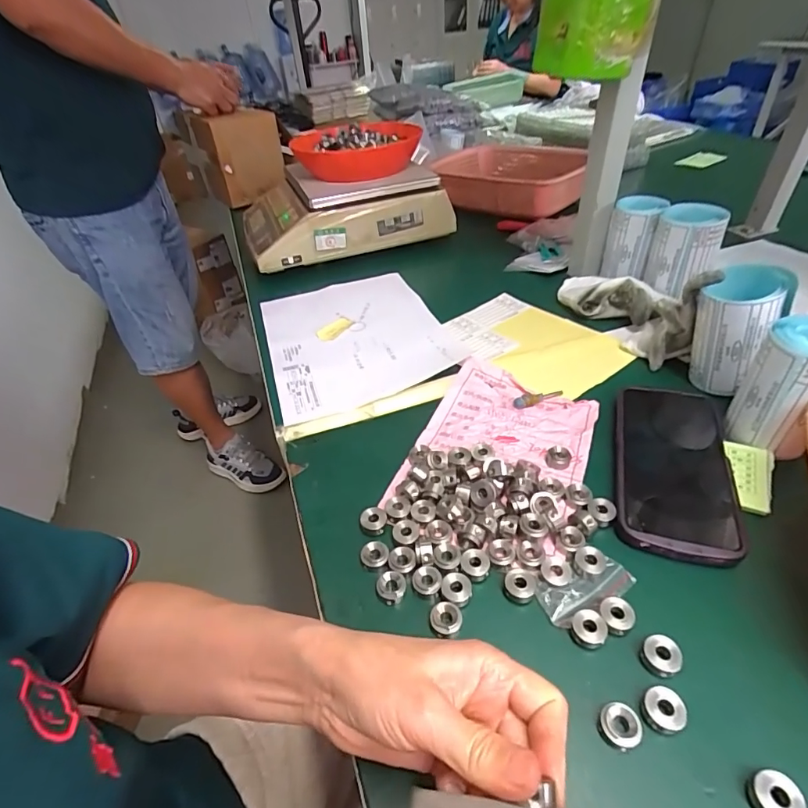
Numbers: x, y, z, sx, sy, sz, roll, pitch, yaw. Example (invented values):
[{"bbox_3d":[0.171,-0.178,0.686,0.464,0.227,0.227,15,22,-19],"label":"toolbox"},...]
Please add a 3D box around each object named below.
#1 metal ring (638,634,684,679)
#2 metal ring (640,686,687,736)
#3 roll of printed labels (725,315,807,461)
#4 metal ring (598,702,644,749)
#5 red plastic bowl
[{"bbox_3d":[0.146,0.144,0.262,0.019,0.014,0.019,-3,40,3],"label":"metal ring"},{"bbox_3d":[0.137,0.162,0.242,0.018,0.015,0.020,-28,45,-25],"label":"metal ring"},{"bbox_3d":[0.301,-0.016,0.354,0.054,0.093,0.064,30,51,35],"label":"roll of printed labels"},{"bbox_3d":[0.113,0.168,0.240,0.019,0.009,0.019,-3,40,3],"label":"metal ring"},{"bbox_3d":[-0.064,-0.402,0.724,0.171,0.055,0.180,1,42,8],"label":"red plastic bowl"}]

